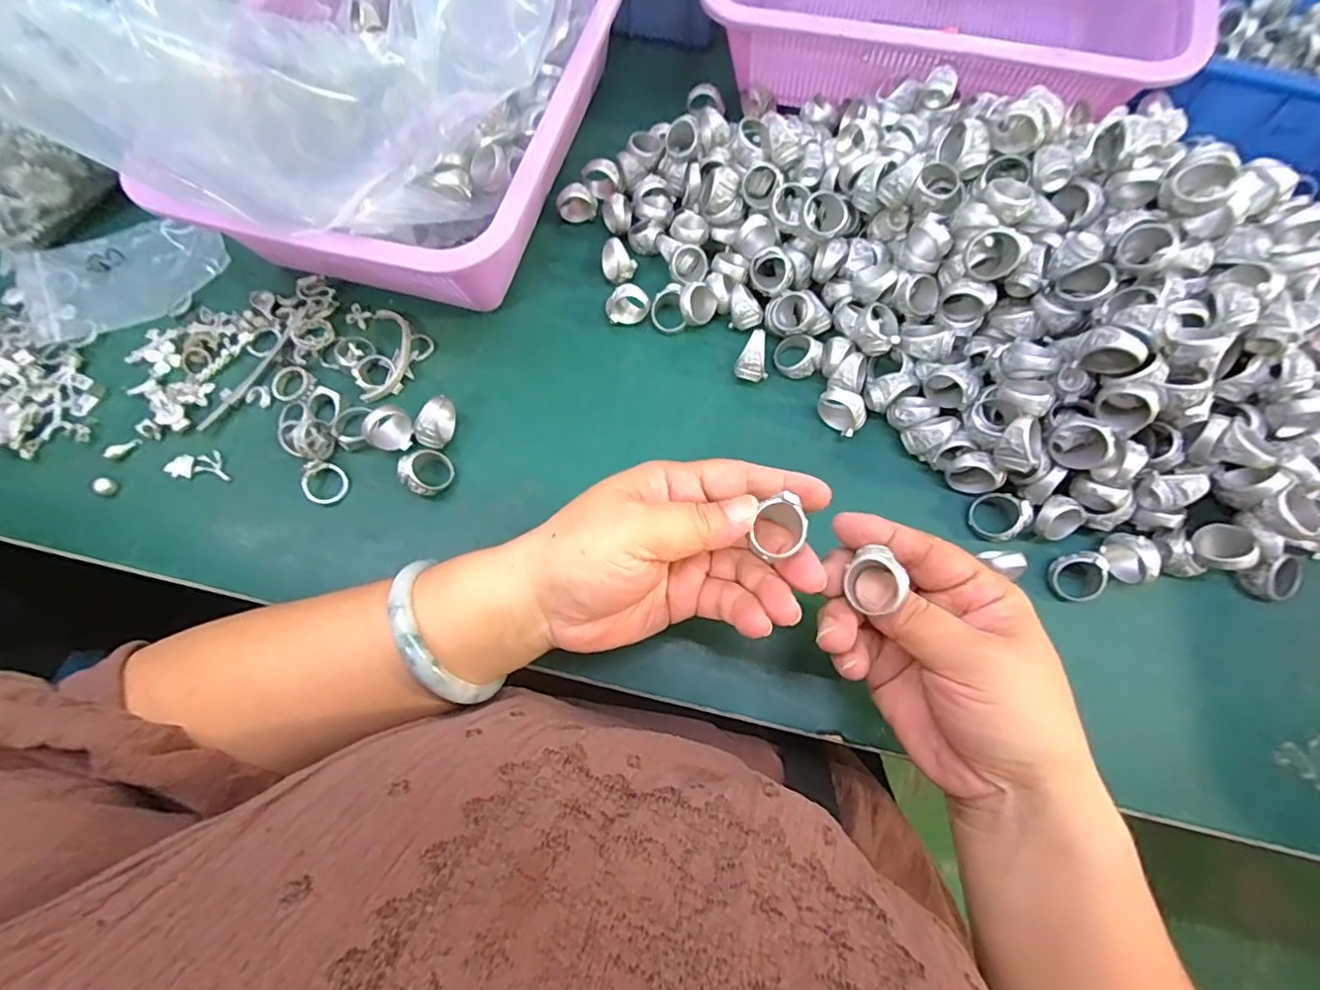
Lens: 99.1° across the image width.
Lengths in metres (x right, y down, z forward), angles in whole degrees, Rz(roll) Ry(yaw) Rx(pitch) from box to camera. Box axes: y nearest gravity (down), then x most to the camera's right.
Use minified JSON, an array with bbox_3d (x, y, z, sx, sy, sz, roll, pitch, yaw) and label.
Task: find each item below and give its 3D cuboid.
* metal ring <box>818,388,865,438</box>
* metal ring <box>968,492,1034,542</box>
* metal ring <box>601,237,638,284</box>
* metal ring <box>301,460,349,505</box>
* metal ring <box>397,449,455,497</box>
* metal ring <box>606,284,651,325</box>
[{"bbox_3d":[0.106,-0.049,0.328,0.018,0.018,0.028,-40,76,-12],"label":"metal ring"},{"bbox_3d":[0.187,0.012,0.310,0.028,0.014,0.027,32,107,29],"label":"metal ring"},{"bbox_3d":[-0.026,-0.148,0.361,0.021,0.023,0.021,0,71,0],"label":"metal ring"},{"bbox_3d":[-0.190,-0.006,0.319,0.024,0.005,0.024,6,77,-27],"label":"metal ring"},{"bbox_3d":[-0.129,-0.013,0.314,0.021,0.024,0.026,36,76,11],"label":"metal ring"},{"bbox_3d":[-0.020,-0.118,0.354,0.026,0.021,0.016,-18,72,-6],"label":"metal ring"}]

